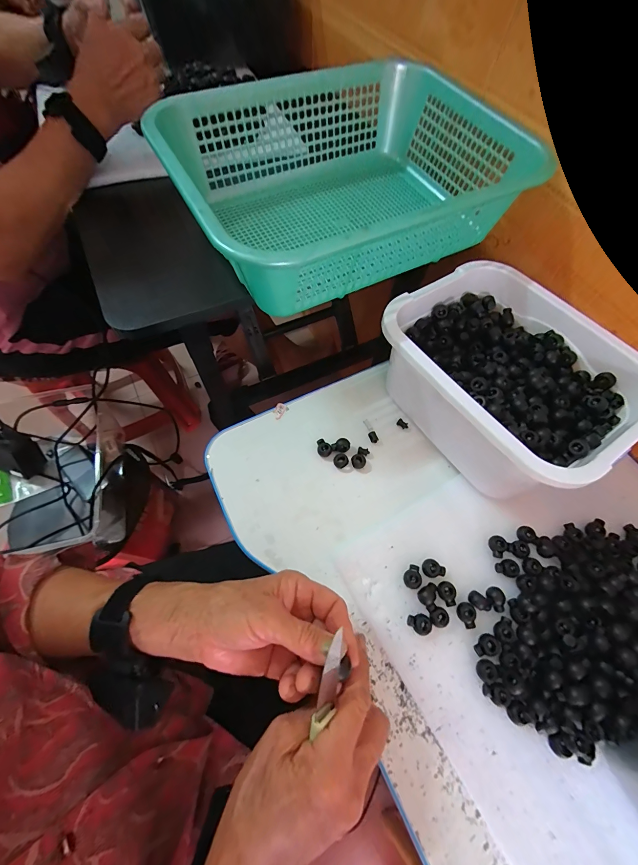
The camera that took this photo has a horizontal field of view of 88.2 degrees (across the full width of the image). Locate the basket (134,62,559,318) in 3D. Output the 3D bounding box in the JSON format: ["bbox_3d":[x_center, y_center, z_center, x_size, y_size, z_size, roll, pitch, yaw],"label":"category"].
[{"bbox_3d":[0.027,-0.298,0.405,0.374,0.109,0.295,-27,68,-14],"label":"basket"}]

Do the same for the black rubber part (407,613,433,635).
[{"bbox_3d":[0.097,0.184,0.317,0.023,0.011,0.017,14,64,5],"label":"black rubber part"}]

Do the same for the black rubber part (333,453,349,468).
[{"bbox_3d":[0.027,0.034,0.401,0.017,0.005,0.016,1,64,-2],"label":"black rubber part"}]

